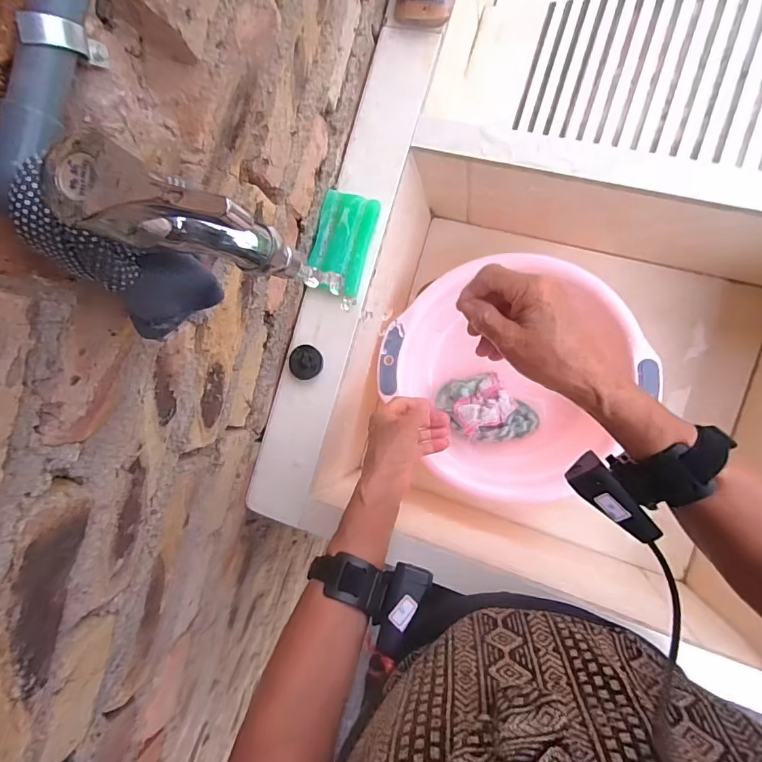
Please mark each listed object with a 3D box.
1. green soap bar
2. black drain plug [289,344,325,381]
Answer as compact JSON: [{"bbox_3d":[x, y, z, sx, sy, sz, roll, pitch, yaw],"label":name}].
[{"bbox_3d":[-0.040,-0.147,0.485,0.059,0.017,0.101,17,92,10],"label":"green soap bar"},{"bbox_3d":[-0.081,-0.019,0.490,0.032,0.016,0.036,33,95,9],"label":"black drain plug"}]

